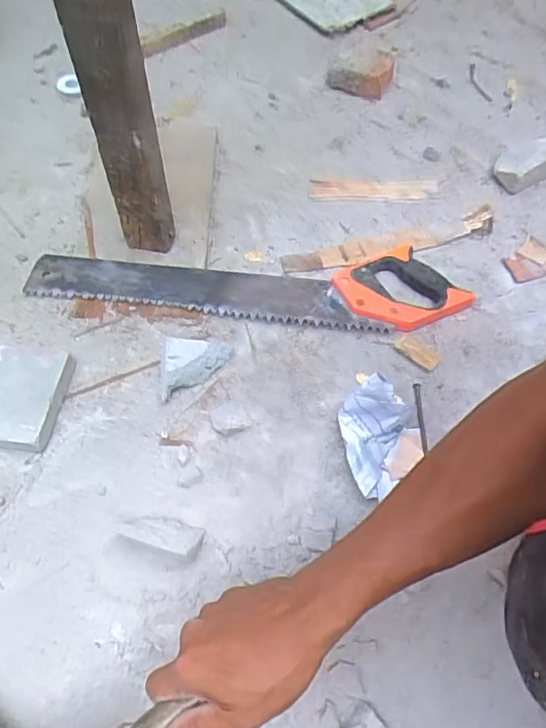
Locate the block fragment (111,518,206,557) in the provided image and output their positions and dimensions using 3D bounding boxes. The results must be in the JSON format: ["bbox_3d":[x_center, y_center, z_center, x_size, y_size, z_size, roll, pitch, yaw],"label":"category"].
[{"bbox_3d":[-0.109,0.164,0.558,0.078,0.038,0.038,14,60,10],"label":"block fragment"}]

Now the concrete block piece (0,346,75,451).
[{"bbox_3d":[-0.317,0.035,0.652,0.159,0.029,0.117,4,59,4],"label":"concrete block piece"}]

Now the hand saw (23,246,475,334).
[{"bbox_3d":[-0.038,-0.106,0.740,0.549,0.022,0.120,4,59,4],"label":"hand saw"}]

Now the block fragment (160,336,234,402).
[{"bbox_3d":[-0.094,-0.006,0.667,0.098,0.036,0.052,-28,62,-15],"label":"block fragment"}]

